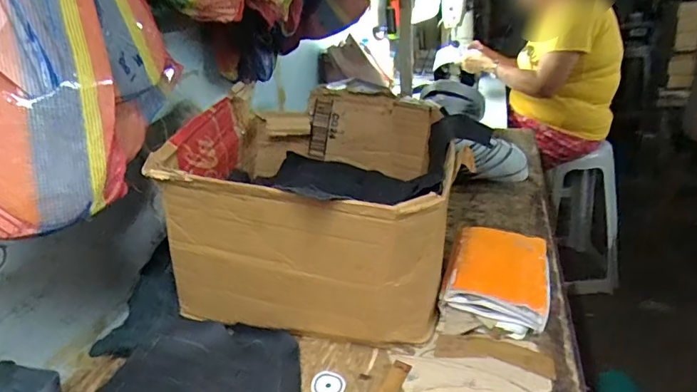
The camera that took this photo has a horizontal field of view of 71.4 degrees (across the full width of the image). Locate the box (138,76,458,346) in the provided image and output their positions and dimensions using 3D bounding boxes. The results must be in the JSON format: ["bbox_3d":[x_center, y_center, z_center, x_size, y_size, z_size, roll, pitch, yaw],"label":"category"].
[{"bbox_3d":[-0.032,0.007,0.767,0.356,0.256,0.457,0,24,8],"label":"box"}]

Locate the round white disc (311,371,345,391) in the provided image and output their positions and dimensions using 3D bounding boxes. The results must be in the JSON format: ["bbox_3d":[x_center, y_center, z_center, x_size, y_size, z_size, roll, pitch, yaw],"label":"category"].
[{"bbox_3d":[-0.024,0.225,0.582,0.039,0.005,0.040,-5,23,2],"label":"round white disc"}]

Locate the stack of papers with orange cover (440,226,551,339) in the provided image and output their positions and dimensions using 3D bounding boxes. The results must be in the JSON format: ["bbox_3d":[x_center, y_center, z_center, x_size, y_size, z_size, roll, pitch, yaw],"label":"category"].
[{"bbox_3d":[0.223,0.114,0.723,0.144,0.061,0.200,5,26,23],"label":"stack of papers with orange cover"}]

